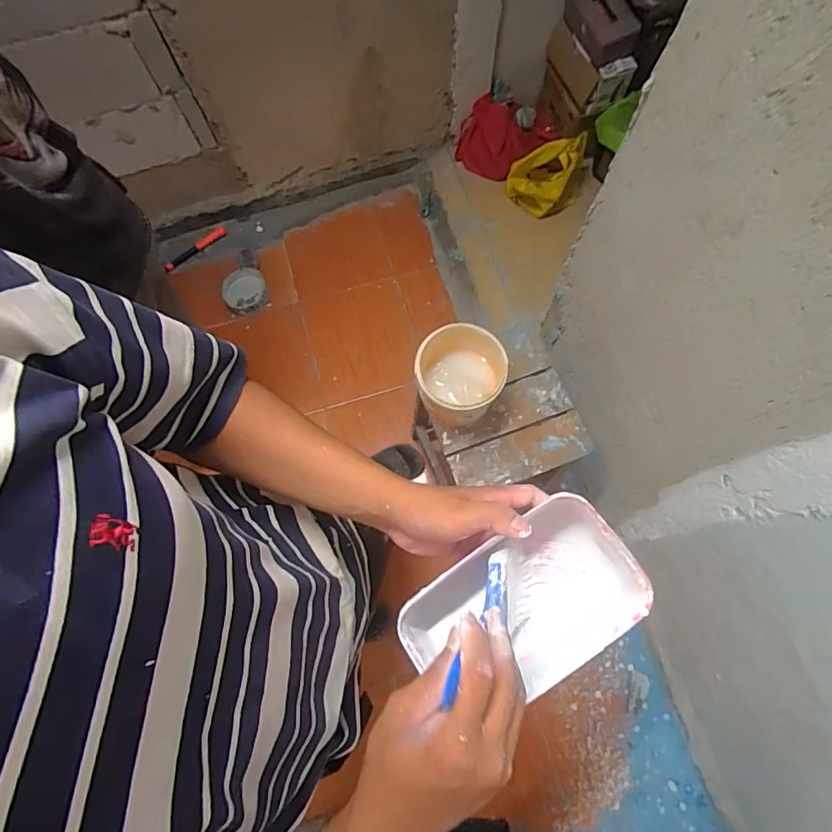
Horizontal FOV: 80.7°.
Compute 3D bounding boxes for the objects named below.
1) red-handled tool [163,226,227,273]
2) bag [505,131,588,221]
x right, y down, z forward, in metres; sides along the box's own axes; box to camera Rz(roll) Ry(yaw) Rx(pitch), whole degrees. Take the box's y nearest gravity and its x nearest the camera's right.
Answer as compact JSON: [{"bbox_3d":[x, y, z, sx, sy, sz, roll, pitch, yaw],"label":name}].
[{"bbox_3d":[-0.774,-0.584,1.719,0.243,0.026,0.027,-40,76,-11],"label":"red-handled tool"},{"bbox_3d":[0.437,-0.819,1.660,0.239,0.156,0.207,21,74,7],"label":"bag"}]

